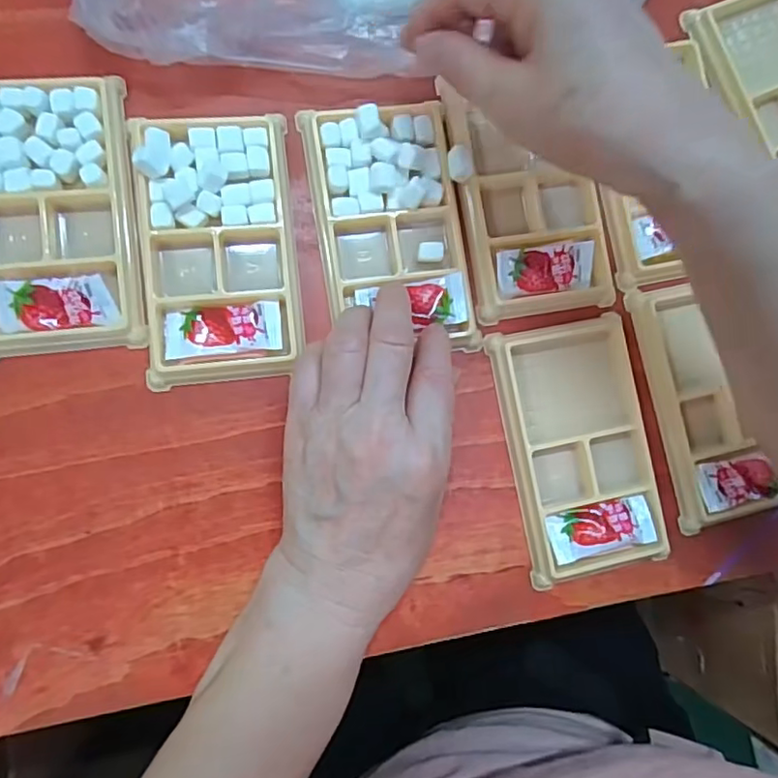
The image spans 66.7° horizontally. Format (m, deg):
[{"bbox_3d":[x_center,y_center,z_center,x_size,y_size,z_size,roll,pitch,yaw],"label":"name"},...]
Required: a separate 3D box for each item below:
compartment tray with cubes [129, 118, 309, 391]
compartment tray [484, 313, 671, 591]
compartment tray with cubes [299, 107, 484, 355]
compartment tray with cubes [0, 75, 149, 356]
[{"bbox_3d":[-0.086,-0.072,0.299,0.076,0.015,0.133,-5,87,-8],"label":"compartment tray with cubes"},{"bbox_3d":[0.104,0.031,0.320,0.075,0.012,0.134,-11,88,-8],"label":"compartment tray"},{"bbox_3d":[0.003,-0.085,0.311,0.080,0.021,0.128,-8,87,-8],"label":"compartment tray with cubes"},{"bbox_3d":[-0.164,-0.086,0.289,0.076,0.016,0.133,-6,87,-8],"label":"compartment tray with cubes"}]

